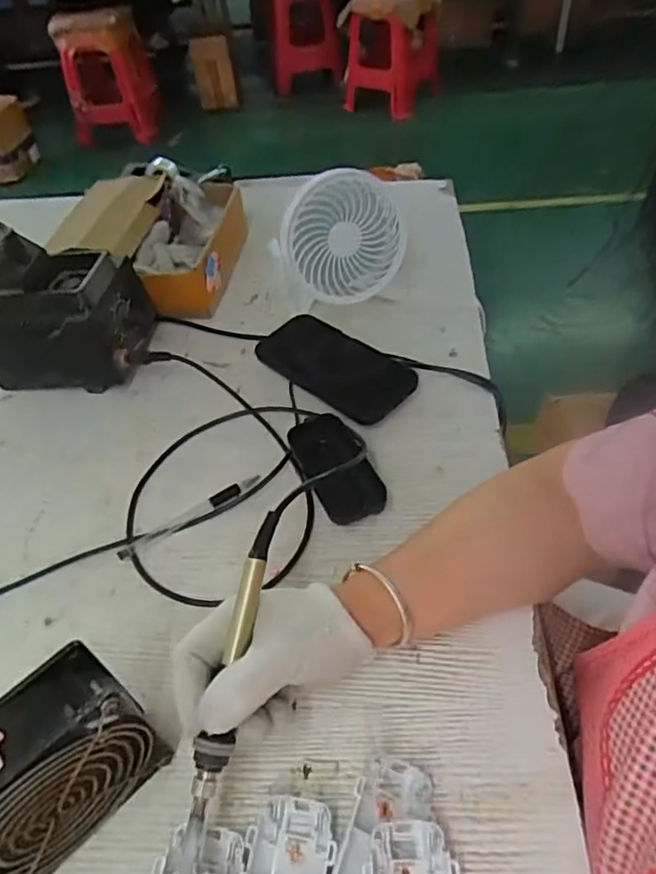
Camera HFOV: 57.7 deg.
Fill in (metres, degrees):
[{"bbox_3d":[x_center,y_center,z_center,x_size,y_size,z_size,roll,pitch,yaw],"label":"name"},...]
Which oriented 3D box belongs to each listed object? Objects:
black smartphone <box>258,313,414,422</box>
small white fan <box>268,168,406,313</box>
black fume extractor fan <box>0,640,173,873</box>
[{"bbox_3d":[0.003,-0.074,0.602,0.169,0.018,0.086,33,58,28],"label":"black smartphone"},{"bbox_3d":[0.015,-0.190,0.612,0.139,0.148,0.058,-16,49,-9],"label":"small white fan"},{"bbox_3d":[-0.154,0.185,0.317,0.043,0.119,0.117,35,59,29],"label":"black fume extractor fan"}]

